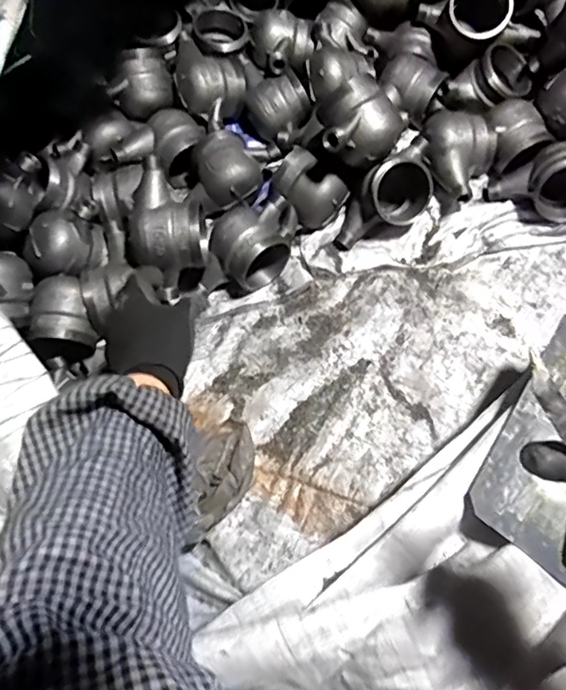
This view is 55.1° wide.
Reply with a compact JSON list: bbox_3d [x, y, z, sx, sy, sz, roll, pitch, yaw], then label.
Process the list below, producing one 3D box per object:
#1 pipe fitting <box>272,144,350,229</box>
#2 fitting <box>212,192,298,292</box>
[{"bbox_3d":[0.030,-0.193,0.688,0.094,0.064,0.062,41,75,16],"label":"pipe fitting"},{"bbox_3d":[-0.031,-0.127,0.684,0.106,0.077,0.081,-32,70,-10],"label":"fitting"}]

